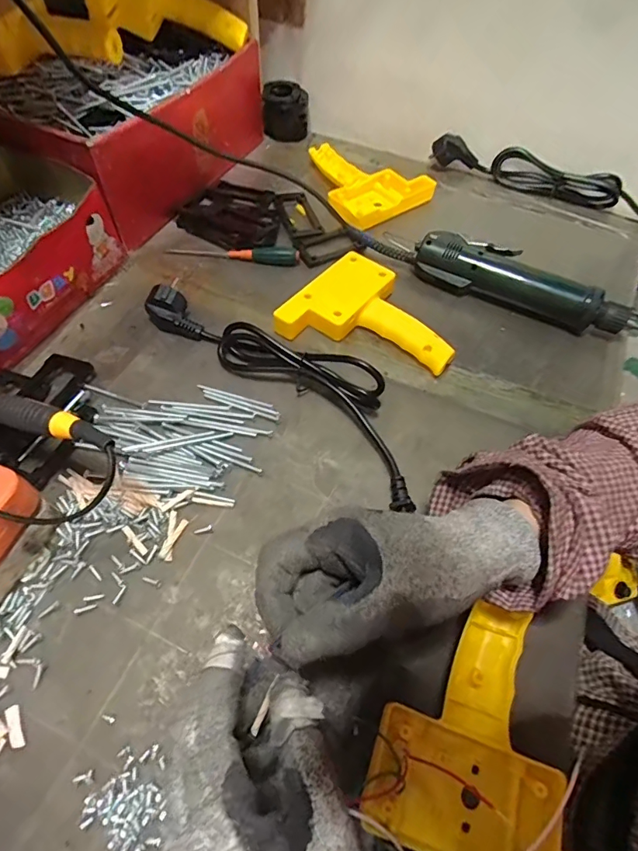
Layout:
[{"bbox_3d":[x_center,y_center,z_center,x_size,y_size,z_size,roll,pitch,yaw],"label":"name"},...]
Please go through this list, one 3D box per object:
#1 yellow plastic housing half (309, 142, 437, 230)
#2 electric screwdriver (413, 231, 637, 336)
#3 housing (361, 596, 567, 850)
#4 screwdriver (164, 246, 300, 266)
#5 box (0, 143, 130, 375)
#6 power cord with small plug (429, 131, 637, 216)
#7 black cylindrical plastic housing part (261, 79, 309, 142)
[{"bbox_3d":[0.040,-0.304,0.565,0.132,0.027,0.159,-37,67,-23],"label":"yellow plastic housing half"},{"bbox_3d":[0.212,-0.146,0.472,0.228,0.039,0.047,23,59,11],"label":"electric screwdriver"},{"bbox_3d":[0.099,0.180,0.268,0.122,0.031,0.129,17,58,7],"label":"housing"},{"bbox_3d":[-0.093,-0.190,0.496,0.143,0.014,0.020,4,58,-1],"label":"screwdriver"},{"bbox_3d":[-0.305,-0.156,0.425,0.160,0.078,0.206,25,60,12],"label":"box"},{"bbox_3d":[0.292,-0.320,0.593,0.295,0.056,0.032,24,60,11],"label":"power cord with small plug"},{"bbox_3d":[-0.047,-0.442,0.637,0.062,0.052,0.064,2,58,-2],"label":"black cylindrical plastic housing part"}]

